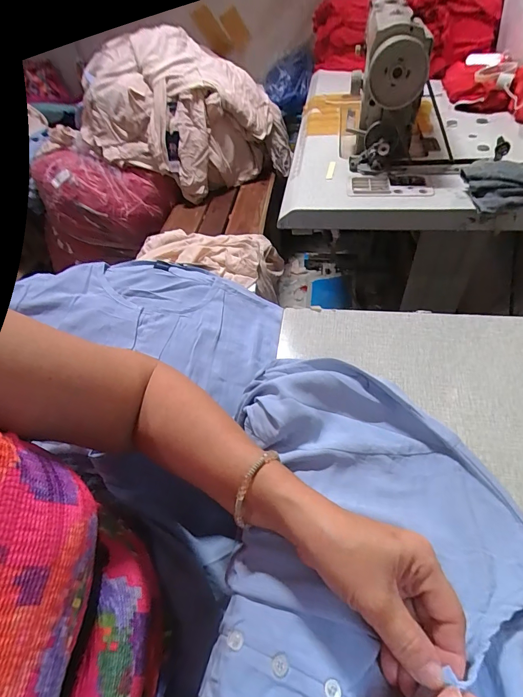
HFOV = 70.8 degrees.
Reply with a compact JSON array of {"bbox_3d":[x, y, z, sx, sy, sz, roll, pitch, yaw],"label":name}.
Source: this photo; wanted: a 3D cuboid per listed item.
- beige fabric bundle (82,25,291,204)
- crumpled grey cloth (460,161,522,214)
[{"bbox_3d":[-0.262,-0.766,1.228,0.580,0.398,0.403,16,51,19],"label":"beige fabric bundle"},{"bbox_3d":[0.425,-0.268,0.605,0.154,0.027,0.090,-1,81,4],"label":"crumpled grey cloth"}]

